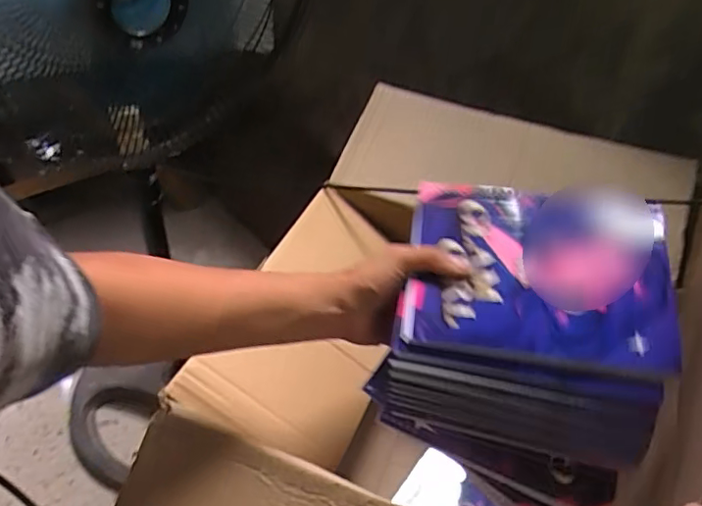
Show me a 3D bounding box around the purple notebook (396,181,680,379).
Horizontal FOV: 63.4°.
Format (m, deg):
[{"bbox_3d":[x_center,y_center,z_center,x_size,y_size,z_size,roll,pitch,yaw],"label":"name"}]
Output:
[{"bbox_3d":[0.145,0.013,0.447,0.196,0.019,0.149,4,64,7],"label":"purple notebook"}]

